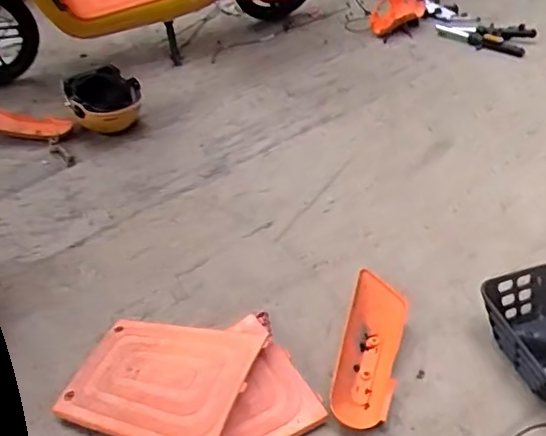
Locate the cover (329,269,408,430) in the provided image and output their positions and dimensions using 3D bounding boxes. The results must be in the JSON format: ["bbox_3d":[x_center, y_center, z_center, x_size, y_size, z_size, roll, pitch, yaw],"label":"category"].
[{"bbox_3d":[0.184,0.248,1.114,0.114,0.063,0.317,8,42,14],"label":"cover"}]

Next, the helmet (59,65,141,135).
[{"bbox_3d":[-0.506,-0.348,1.759,0.218,0.171,0.207,-16,41,-13],"label":"helmet"}]

